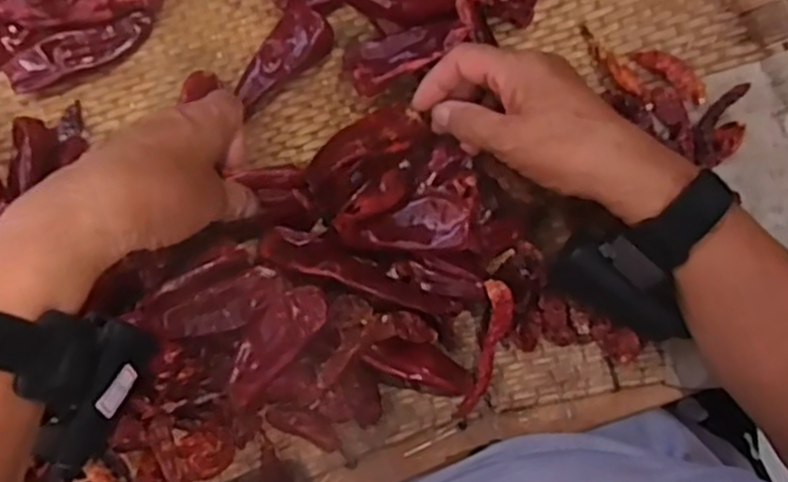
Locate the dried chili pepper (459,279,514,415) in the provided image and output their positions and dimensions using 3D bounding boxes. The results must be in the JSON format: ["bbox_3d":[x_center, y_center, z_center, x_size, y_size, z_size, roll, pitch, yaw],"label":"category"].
[{"bbox_3d":[0.050,0.059,0.407,0.017,0.006,0.074,16,86,4],"label":"dried chili pepper"}]

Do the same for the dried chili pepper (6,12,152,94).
[{"bbox_3d":[-0.199,-0.120,0.477,0.091,0.021,0.027,-27,74,-8],"label":"dried chili pepper"}]

